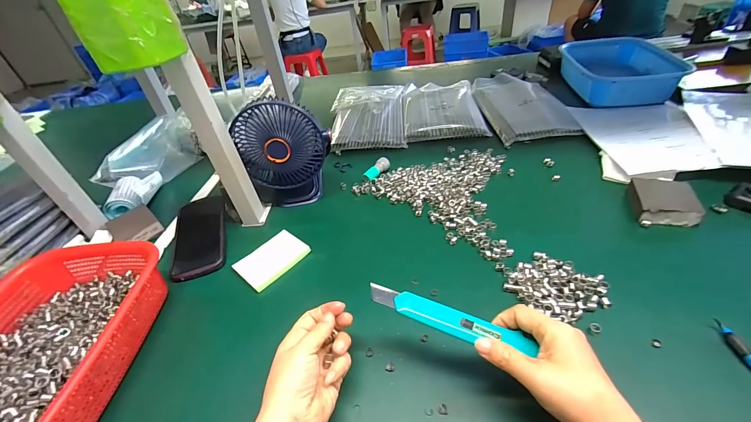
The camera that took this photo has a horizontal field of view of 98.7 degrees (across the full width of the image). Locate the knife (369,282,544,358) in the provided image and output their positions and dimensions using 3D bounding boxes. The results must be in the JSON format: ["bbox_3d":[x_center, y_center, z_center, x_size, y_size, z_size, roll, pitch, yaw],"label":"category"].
[{"bbox_3d":[0.065,0.099,0.296,0.147,0.006,0.025,15,45,15],"label":"knife"}]

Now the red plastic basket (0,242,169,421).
[{"bbox_3d":[-0.374,0.156,0.354,0.203,0.064,0.282,-5,39,6],"label":"red plastic basket"}]

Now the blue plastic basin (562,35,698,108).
[{"bbox_3d":[0.577,-0.347,0.788,0.194,0.068,0.307,1,40,12],"label":"blue plastic basin"}]

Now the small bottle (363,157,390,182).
[{"bbox_3d":[0.002,-0.080,0.612,0.021,0.019,0.058,26,51,36],"label":"small bottle"}]

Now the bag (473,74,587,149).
[{"bbox_3d":[0.345,-0.256,0.759,0.178,0.022,0.317,-5,39,6],"label":"bag"}]

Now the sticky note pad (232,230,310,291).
[{"bbox_3d":[-0.150,0.069,0.470,0.061,0.011,0.093,27,51,36],"label":"sticky note pad"}]

